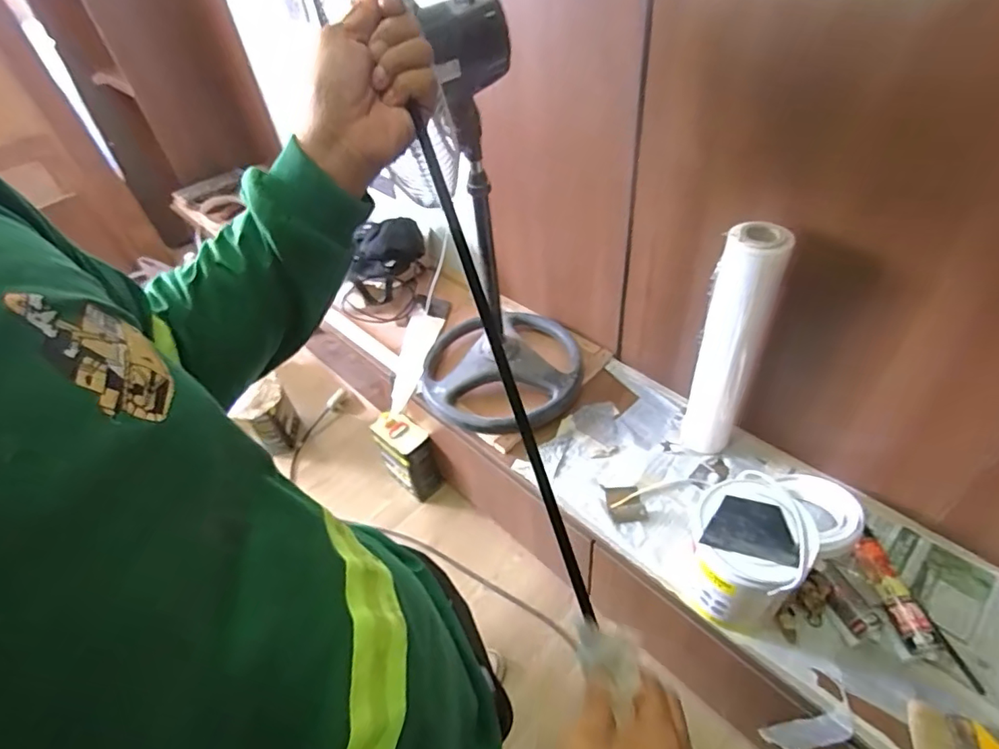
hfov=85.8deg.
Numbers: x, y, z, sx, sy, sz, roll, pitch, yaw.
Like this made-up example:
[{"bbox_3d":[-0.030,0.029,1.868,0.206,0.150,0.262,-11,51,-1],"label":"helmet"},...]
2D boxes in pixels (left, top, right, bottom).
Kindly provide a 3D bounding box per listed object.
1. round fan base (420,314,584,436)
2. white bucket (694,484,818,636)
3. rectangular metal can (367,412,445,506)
[{"bbox_3d":[0.004,-0.024,1.326,0.385,0.089,0.386,-4,45,4],"label":"round fan base"},{"bbox_3d":[0.397,0.294,0.866,0.151,0.193,0.154,-4,45,4],"label":"white bucket"},{"bbox_3d":[-0.264,0.234,1.547,0.181,0.239,0.098,29,55,31],"label":"rectangular metal can"}]

